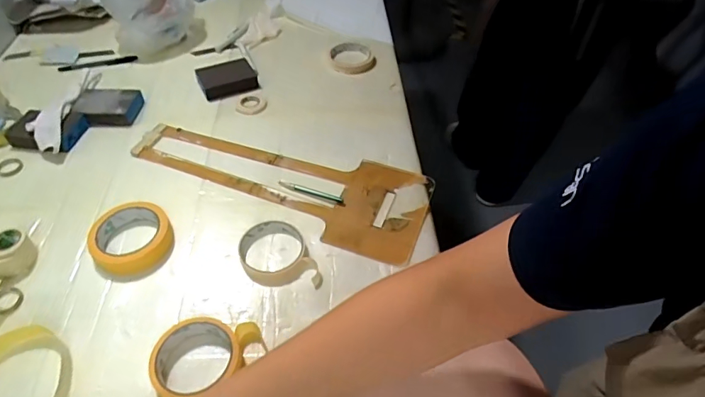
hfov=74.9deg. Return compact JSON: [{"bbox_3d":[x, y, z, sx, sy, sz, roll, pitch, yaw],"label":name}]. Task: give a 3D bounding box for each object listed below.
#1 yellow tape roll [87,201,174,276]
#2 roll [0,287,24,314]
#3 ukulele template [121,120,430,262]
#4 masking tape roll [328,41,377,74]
[{"bbox_3d":[-0.282,0.048,0.593,0.095,0.029,0.097,1,49,-1],"label":"yellow tape roll"},{"bbox_3d":[-0.414,0.122,0.553,0.031,0.009,0.033,1,49,-1],"label":"roll"},{"bbox_3d":[-0.121,-0.028,0.681,0.456,0.011,0.159,14,50,10],"label":"ukulele template"},{"bbox_3d":[0.001,-0.274,0.895,0.087,0.023,0.087,1,49,-1],"label":"masking tape roll"}]

